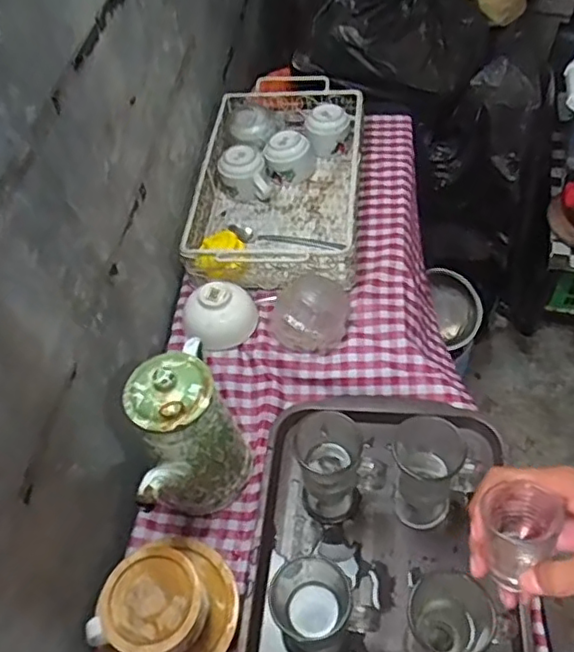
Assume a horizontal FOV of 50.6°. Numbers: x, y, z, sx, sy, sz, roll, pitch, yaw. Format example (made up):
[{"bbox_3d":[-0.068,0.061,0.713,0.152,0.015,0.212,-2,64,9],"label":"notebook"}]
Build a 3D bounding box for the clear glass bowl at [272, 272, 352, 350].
[{"bbox_3d":[0.030,-0.029,0.860,0.110,0.058,0.105,-3,52,4],"label":"clear glass bowl"}]

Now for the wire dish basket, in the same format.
[{"bbox_3d":[-0.013,-0.256,1.024,0.257,0.074,0.446,1,52,7],"label":"wire dish basket"}]

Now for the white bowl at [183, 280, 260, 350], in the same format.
[{"bbox_3d":[-0.096,-0.019,0.878,0.107,0.053,0.091,-16,52,-6],"label":"white bowl"}]

